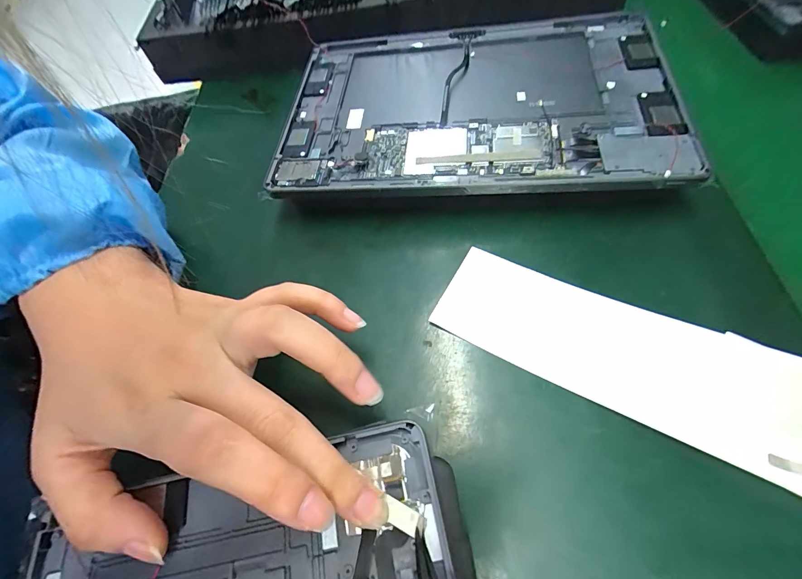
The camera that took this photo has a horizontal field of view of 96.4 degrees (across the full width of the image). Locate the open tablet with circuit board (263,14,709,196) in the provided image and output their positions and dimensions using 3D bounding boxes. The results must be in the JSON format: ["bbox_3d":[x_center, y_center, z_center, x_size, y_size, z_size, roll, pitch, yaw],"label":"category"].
[{"bbox_3d":[0.045,-0.133,0.242,0.251,0.018,0.160,2,62,7],"label":"open tablet with circuit board"}]

